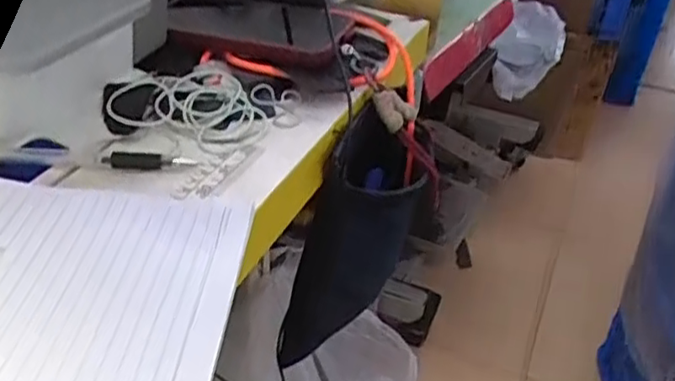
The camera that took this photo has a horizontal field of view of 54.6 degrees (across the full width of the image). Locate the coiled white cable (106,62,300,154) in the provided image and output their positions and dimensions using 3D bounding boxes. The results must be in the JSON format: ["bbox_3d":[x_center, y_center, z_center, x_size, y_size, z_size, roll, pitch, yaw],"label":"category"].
[{"bbox_3d":[-0.092,-0.063,0.459,0.127,0.015,0.092,13,37,13],"label":"coiled white cable"}]

